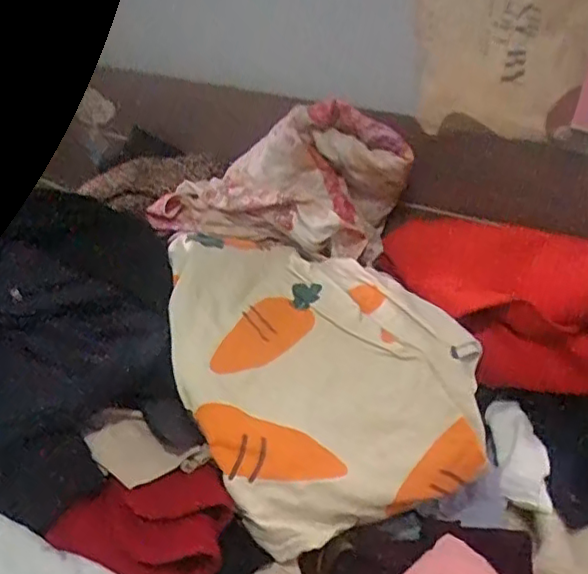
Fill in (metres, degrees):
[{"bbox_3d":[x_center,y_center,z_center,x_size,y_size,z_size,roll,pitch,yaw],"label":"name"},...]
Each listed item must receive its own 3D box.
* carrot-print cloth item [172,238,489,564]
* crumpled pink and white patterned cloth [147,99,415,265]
[{"bbox_3d":[0.020,0.082,0.909,0.400,0.087,0.535,-19,53,-25],"label":"carrot-print cloth item"},{"bbox_3d":[-0.029,-0.197,1.164,0.465,0.236,0.169,6,34,12],"label":"crumpled pink and white patterned cloth"}]

